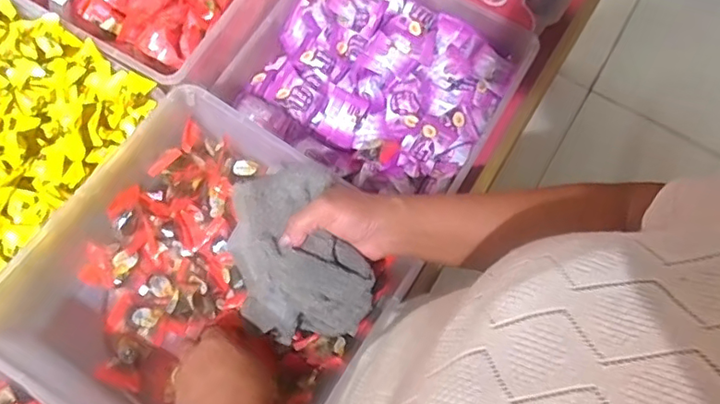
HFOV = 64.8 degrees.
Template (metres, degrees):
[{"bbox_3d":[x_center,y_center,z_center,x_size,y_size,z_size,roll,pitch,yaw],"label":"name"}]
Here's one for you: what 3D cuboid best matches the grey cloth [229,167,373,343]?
[{"bbox_3d":[-0.061,0.051,0.523,0.114,0.099,0.156,-21,75,-6],"label":"grey cloth"}]

